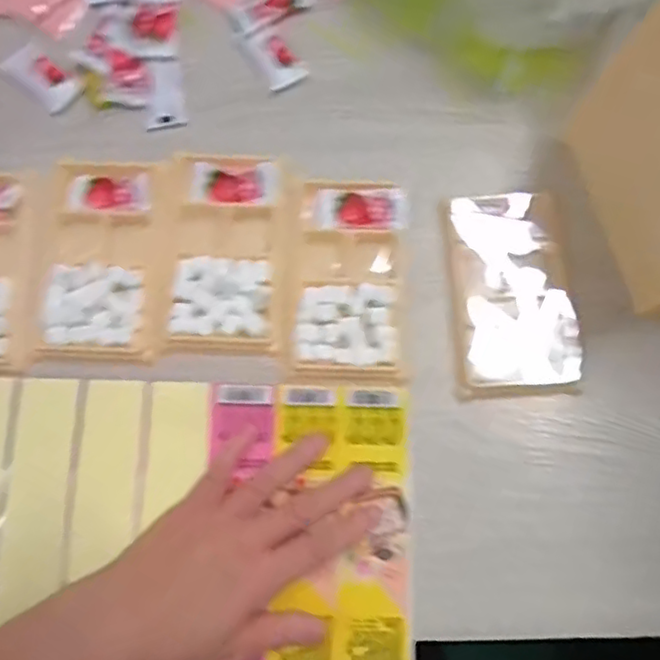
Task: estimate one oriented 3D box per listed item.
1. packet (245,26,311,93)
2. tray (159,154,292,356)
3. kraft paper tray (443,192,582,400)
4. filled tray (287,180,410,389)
[{"bbox_3d":[-0.039,-0.190,0.453,0.028,0.005,0.046,-33,79,-8],"label":"packet"},{"bbox_3d":[-0.066,-0.050,0.412,0.070,0.013,0.128,3,76,0],"label":"tray"},{"bbox_3d":[0.117,-0.024,0.416,0.078,0.011,0.133,-1,76,-1],"label":"kraft paper tray"},{"bbox_3d":[0.012,-0.031,0.412,0.070,0.014,0.131,2,76,0],"label":"filled tray"}]

